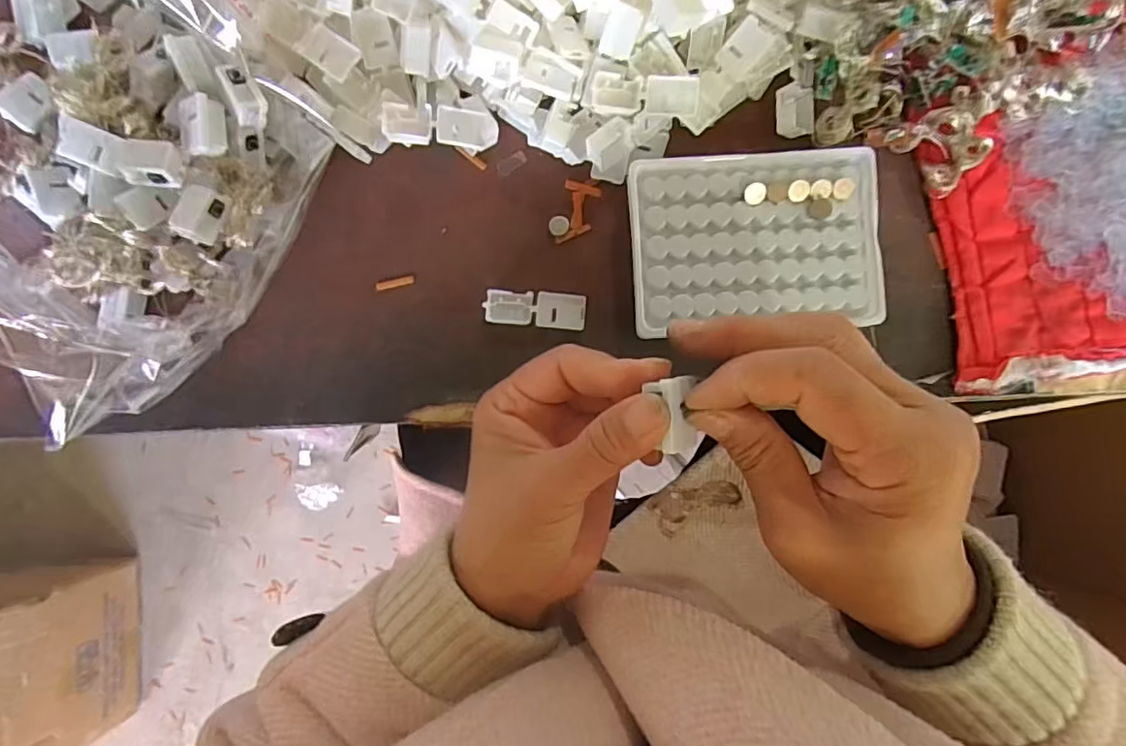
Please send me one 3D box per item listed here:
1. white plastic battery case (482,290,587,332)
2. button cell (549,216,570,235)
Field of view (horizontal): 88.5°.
[{"bbox_3d":[-0.015,-0.036,0.326,0.056,0.004,0.020,4,88,1],"label":"white plastic battery case"},{"bbox_3d":[-0.002,-0.085,0.331,0.011,0.004,0.011,1,88,1],"label":"button cell"}]

